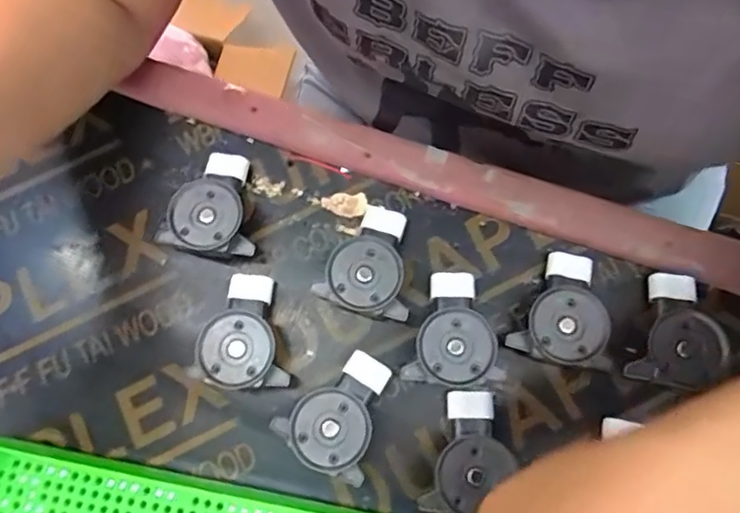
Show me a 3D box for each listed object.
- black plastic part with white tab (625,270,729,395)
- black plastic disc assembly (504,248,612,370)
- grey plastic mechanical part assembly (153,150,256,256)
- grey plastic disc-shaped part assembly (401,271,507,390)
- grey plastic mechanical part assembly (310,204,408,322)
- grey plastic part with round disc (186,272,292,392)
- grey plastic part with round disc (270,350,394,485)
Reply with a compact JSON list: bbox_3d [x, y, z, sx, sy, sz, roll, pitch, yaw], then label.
[{"bbox_3d":[0.175,0.044,0.330,0.041,0.033,0.066,24,79,6],"label":"black plastic part with white tab"},{"bbox_3d":[0.109,0.029,0.336,0.050,0.029,0.066,11,78,4],"label":"black plastic disc assembly"},{"bbox_3d":[-0.093,-0.032,0.355,0.052,0.029,0.066,14,78,4],"label":"grey plastic mechanical part assembly"},{"bbox_3d":[0.050,0.042,0.334,0.050,0.025,0.066,11,78,4],"label":"grey plastic disc-shaped part assembly"},{"bbox_3d":[0.005,0.002,0.345,0.051,0.028,0.068,22,79,6],"label":"grey plastic mechanical part assembly"},{"bbox_3d":[-0.069,0.044,0.338,0.051,0.027,0.066,10,78,3],"label":"grey plastic part with round disc"},{"bbox_3d":[-0.020,0.085,0.327,0.053,0.028,0.065,22,79,6],"label":"grey plastic part with round disc"}]

